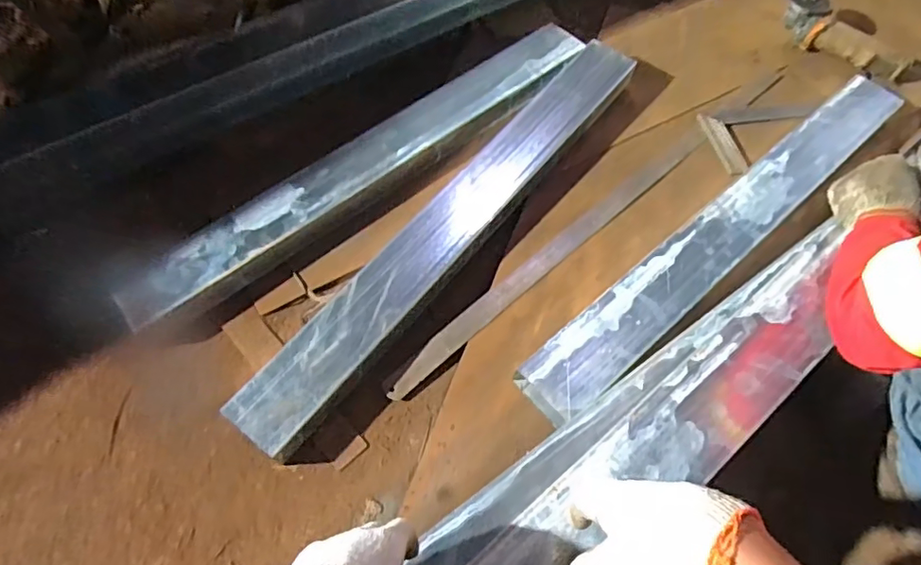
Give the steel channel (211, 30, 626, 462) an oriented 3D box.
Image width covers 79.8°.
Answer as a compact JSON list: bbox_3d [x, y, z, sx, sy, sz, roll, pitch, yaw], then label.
[{"bbox_3d":[0.009,-0.115,0.889,0.120,0.060,0.916,35,66,14],"label":"steel channel"}]

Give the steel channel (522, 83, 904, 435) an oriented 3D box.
[{"bbox_3d":[0.448,-0.095,0.906,0.915,0.064,0.103,-37,70,-20],"label":"steel channel"}]

